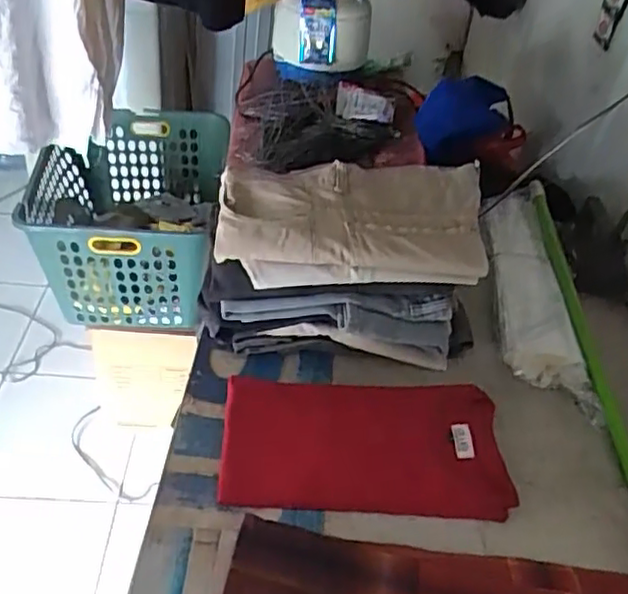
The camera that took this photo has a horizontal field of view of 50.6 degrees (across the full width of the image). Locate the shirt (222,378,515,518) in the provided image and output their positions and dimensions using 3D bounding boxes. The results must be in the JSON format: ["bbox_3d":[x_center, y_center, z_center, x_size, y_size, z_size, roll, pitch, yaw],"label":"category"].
[{"bbox_3d":[0.059,0.170,0.797,0.328,0.028,0.190,3,39,-5],"label":"shirt"}]

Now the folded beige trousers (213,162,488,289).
[{"bbox_3d":[0.049,-0.104,0.883,0.344,0.082,0.184,4,39,-6],"label":"folded beige trousers"}]

